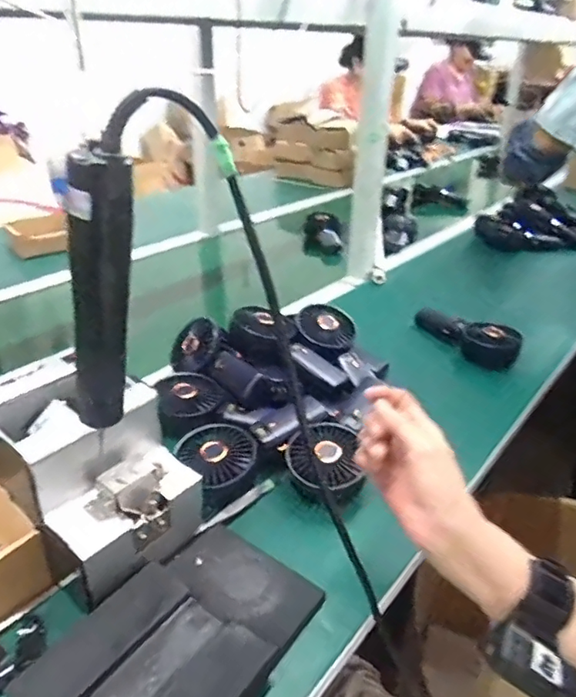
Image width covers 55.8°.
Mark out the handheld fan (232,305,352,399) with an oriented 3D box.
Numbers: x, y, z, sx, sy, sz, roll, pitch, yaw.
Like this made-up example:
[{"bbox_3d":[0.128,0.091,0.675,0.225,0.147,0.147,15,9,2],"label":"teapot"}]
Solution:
[{"bbox_3d":[0.006,0.002,0.721,0.184,0.033,0.069,33,40,16],"label":"handheld fan"}]

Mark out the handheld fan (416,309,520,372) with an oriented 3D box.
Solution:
[{"bbox_3d":[0.270,-0.023,0.833,0.066,0.047,0.170,-21,38,-33],"label":"handheld fan"}]

